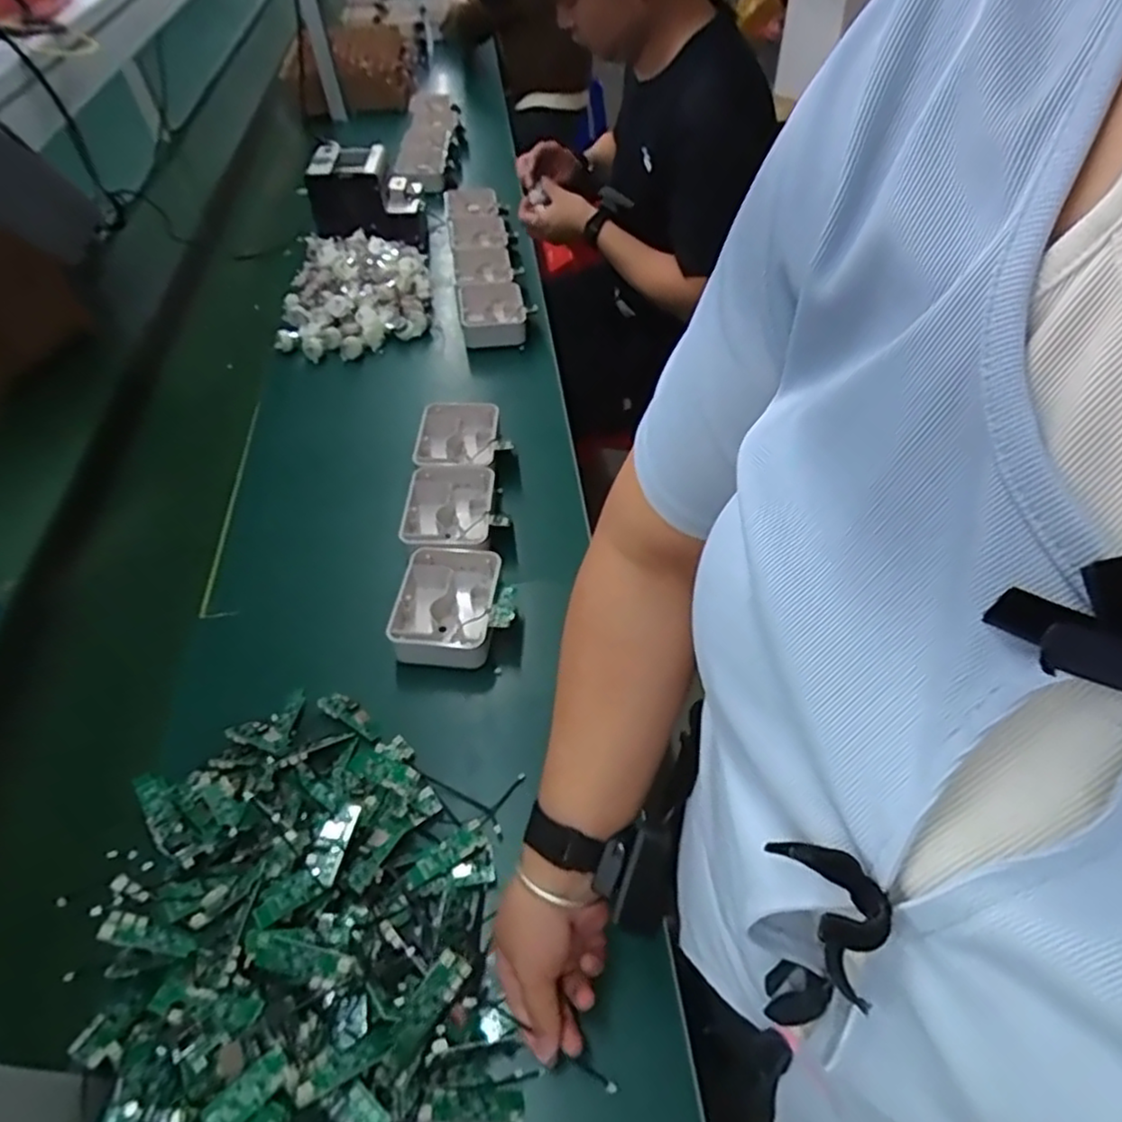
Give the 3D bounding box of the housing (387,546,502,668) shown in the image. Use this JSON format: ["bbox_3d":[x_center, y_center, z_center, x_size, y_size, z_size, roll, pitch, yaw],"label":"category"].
[{"bbox_3d":[-0.121,0.050,0.736,0.103,0.044,0.139,3,50,7],"label":"housing"}]

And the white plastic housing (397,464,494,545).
[{"bbox_3d":[-0.134,-0.062,0.825,0.102,0.040,0.130,-1,50,3],"label":"white plastic housing"}]

